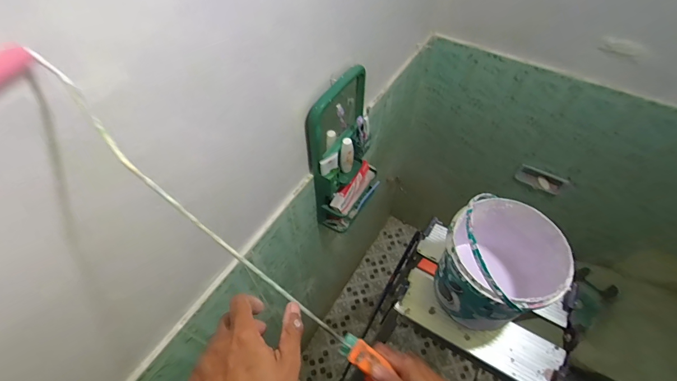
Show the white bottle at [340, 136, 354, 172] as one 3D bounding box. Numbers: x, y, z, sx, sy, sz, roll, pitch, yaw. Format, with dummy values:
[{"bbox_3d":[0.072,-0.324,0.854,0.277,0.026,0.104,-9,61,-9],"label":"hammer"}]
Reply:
[{"bbox_3d":[0.025,-0.103,1.065,0.032,0.127,0.045,13,56,9],"label":"white bottle"}]

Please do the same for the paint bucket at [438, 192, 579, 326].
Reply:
[{"bbox_3d":[0.243,0.115,0.527,0.164,0.196,0.158,0,55,0],"label":"paint bucket"}]

